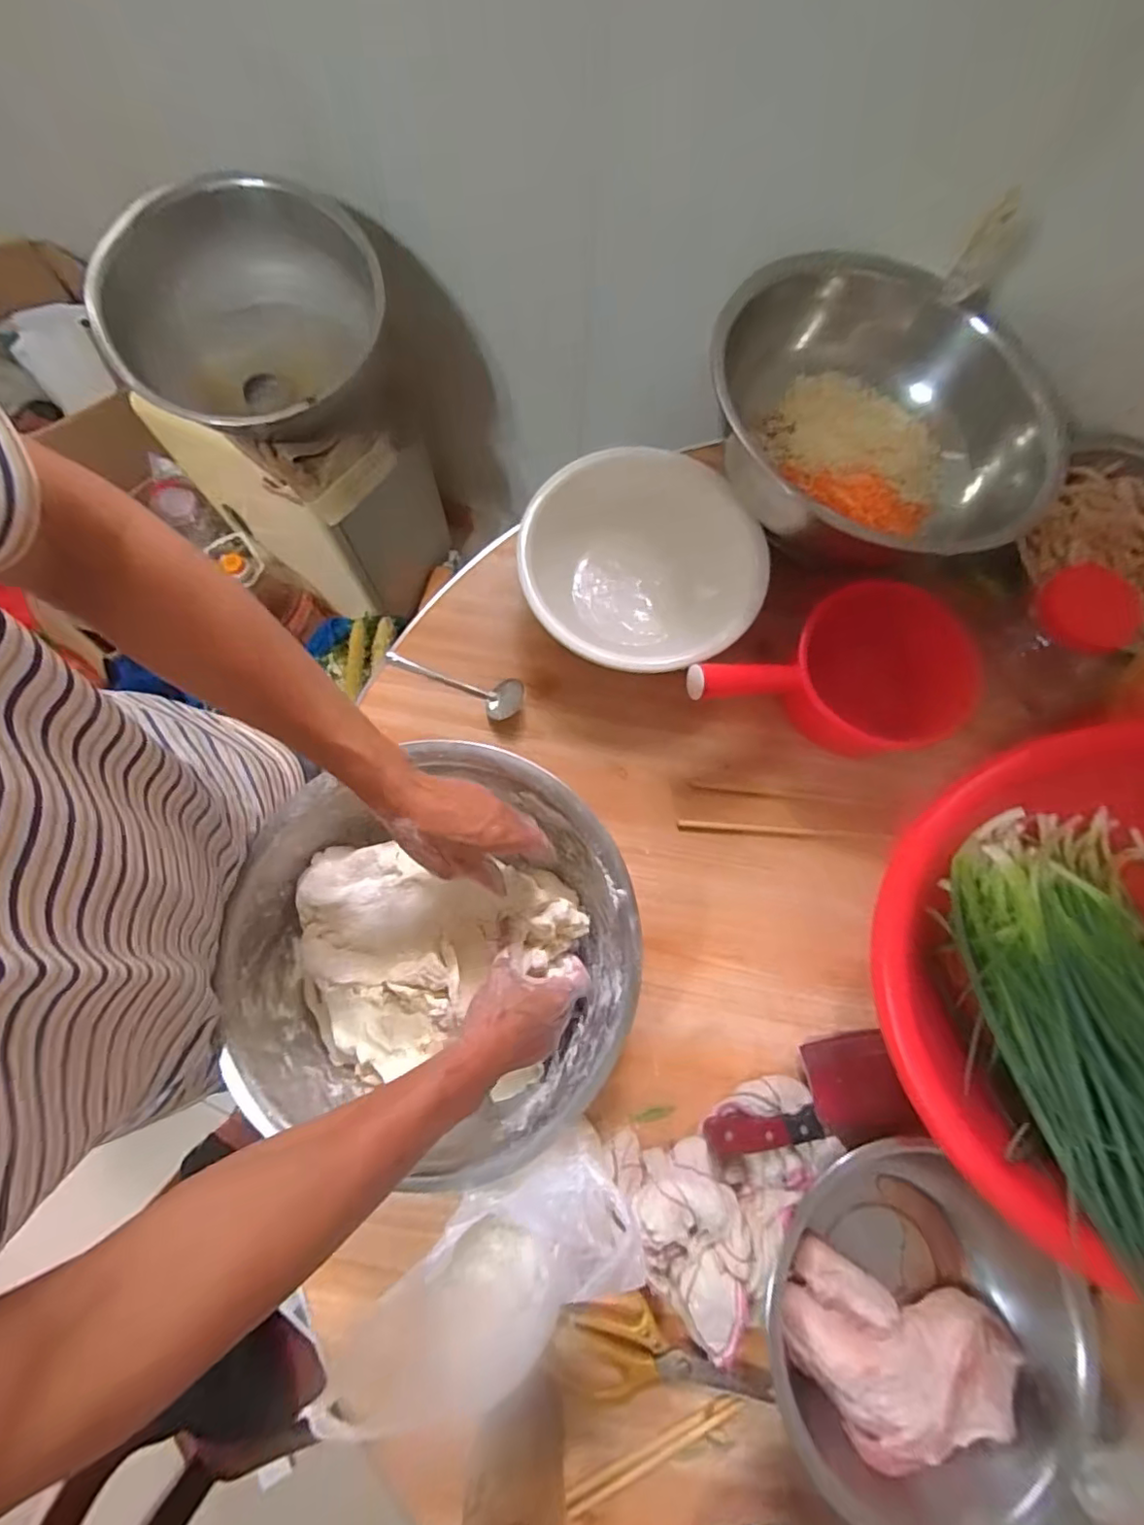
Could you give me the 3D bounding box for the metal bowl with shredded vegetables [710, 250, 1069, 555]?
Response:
[{"bbox_3d":[0.329,-0.406,0.644,0.333,0.130,0.289,19,76,3],"label":"metal bowl with shredded vegetables"}]

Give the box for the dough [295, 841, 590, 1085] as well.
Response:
[{"bbox_3d":[-0.144,0.151,0.550,0.258,0.084,0.203,-33,79,-9],"label":"dough"}]

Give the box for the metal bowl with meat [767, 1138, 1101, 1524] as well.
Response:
[{"bbox_3d":[0.304,0.493,0.497,0.250,0.087,0.242,0,76,-2],"label":"metal bowl with meat"}]

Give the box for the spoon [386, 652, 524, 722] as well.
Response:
[{"bbox_3d":[-0.138,-0.093,0.669,0.168,0.022,0.049,19,76,3],"label":"spoon"}]

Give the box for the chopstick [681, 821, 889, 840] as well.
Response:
[{"bbox_3d":[0.237,0.076,0.646,0.232,0.006,0.008,4,76,-1],"label":"chopstick"}]

